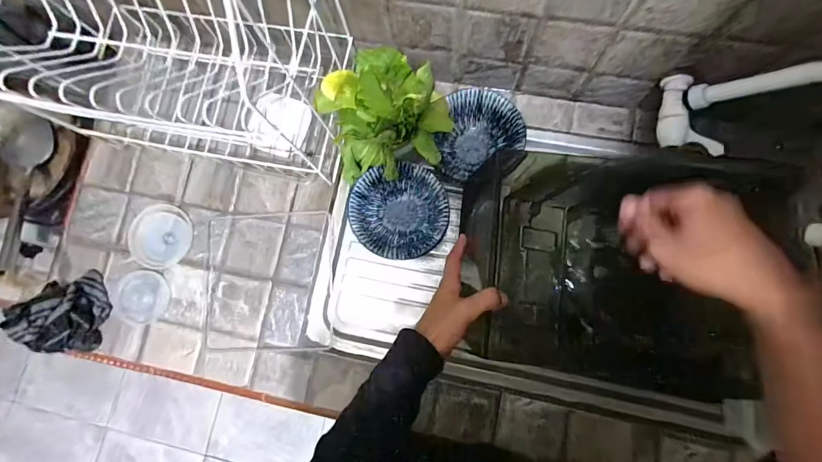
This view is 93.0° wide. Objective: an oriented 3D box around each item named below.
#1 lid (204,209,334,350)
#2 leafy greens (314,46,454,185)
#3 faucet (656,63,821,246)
[{"bbox_3d":[-0.237,0.084,0.656,0.208,0.014,0.222,-3,83,5],"label":"lid"},{"bbox_3d":[-0.036,-0.163,0.523,0.162,0.106,0.160,-1,82,4],"label":"leafy greens"},{"bbox_3d":[0.404,-0.101,0.450,0.132,0.206,0.242,7,82,6],"label":"faucet"}]

